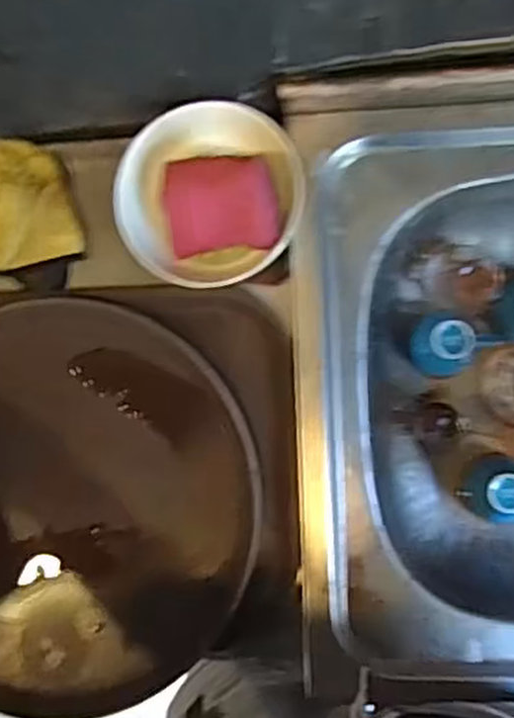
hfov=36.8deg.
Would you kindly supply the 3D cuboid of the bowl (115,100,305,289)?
[{"bbox_3d":[-0.038,-0.135,0.635,0.147,0.062,0.144,0,86,7],"label":"bowl"}]

